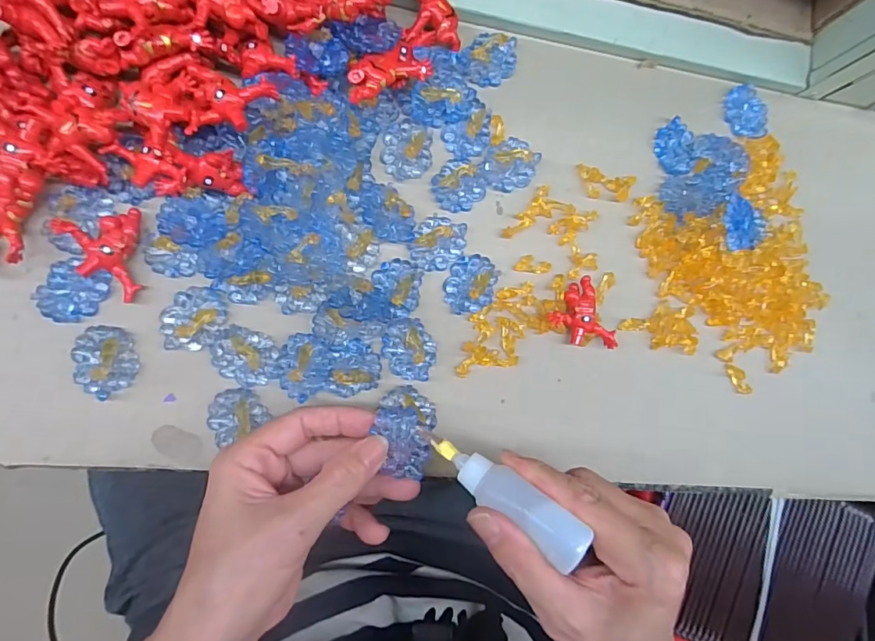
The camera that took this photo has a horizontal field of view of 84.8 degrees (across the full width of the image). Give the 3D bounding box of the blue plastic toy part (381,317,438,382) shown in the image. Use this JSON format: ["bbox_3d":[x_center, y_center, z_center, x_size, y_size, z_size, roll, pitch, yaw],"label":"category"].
[{"bbox_3d":[-0.016,0.018,0.288,0.030,0.008,0.038,-28,93,-9],"label":"blue plastic toy part"}]

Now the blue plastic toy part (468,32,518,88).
[{"bbox_3d":[0.036,-0.167,0.306,0.030,0.009,0.033,0,89,-10],"label":"blue plastic toy part"}]

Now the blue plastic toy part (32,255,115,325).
[{"bbox_3d":[-0.196,-0.016,0.257,0.029,0.005,0.033,26,85,-8],"label":"blue plastic toy part"}]

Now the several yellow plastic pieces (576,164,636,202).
[{"bbox_3d":[0.111,-0.090,0.317,0.038,0.008,0.019,14,87,-9],"label":"several yellow plastic pieces"}]

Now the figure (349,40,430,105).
[{"bbox_3d":[-0.027,-0.142,0.271,0.055,0.016,0.029,-39,95,-26],"label":"figure"}]

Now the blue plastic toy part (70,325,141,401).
[{"bbox_3d":[-0.180,0.022,0.257,0.030,0.011,0.037,-12,91,-10],"label":"blue plastic toy part"}]

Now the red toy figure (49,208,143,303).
[{"bbox_3d":[-0.173,-0.034,0.253,0.033,0.022,0.045,-18,92,-9],"label":"red toy figure"}]

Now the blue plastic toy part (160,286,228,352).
[{"bbox_3d":[-0.136,-0.001,0.265,0.030,0.011,0.038,41,83,-6],"label":"blue plastic toy part"}]

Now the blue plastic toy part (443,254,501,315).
[{"bbox_3d":[0.022,-0.022,0.294,0.031,0.015,0.037,12,87,-9],"label":"blue plastic toy part"}]

